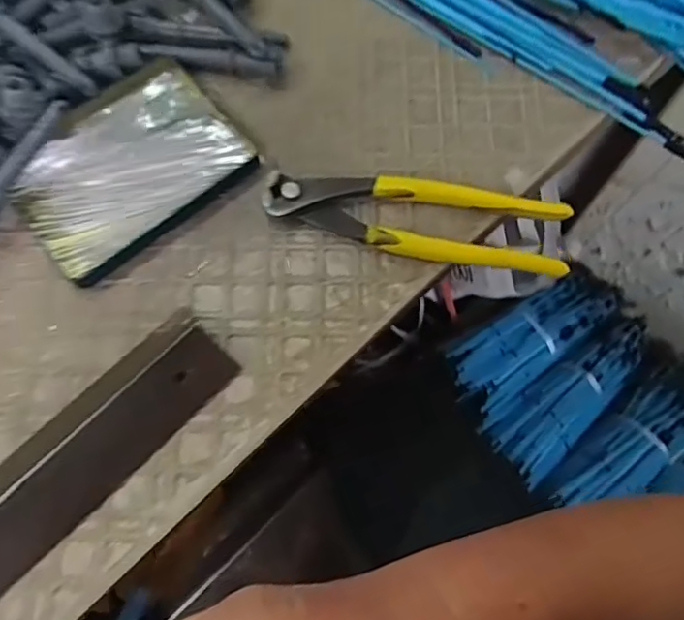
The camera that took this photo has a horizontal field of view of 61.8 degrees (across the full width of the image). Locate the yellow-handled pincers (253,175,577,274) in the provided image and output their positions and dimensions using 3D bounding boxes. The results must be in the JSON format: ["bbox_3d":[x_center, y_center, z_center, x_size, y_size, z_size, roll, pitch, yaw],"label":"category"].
[{"bbox_3d":[0.039,-0.053,0.313,0.162,0.024,0.047,14,71,4],"label":"yellow-handled pincers"}]

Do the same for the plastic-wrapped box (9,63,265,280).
[{"bbox_3d":[-0.122,-0.083,0.328,0.126,0.010,0.092,-40,76,-13],"label":"plastic-wrapped box"}]

